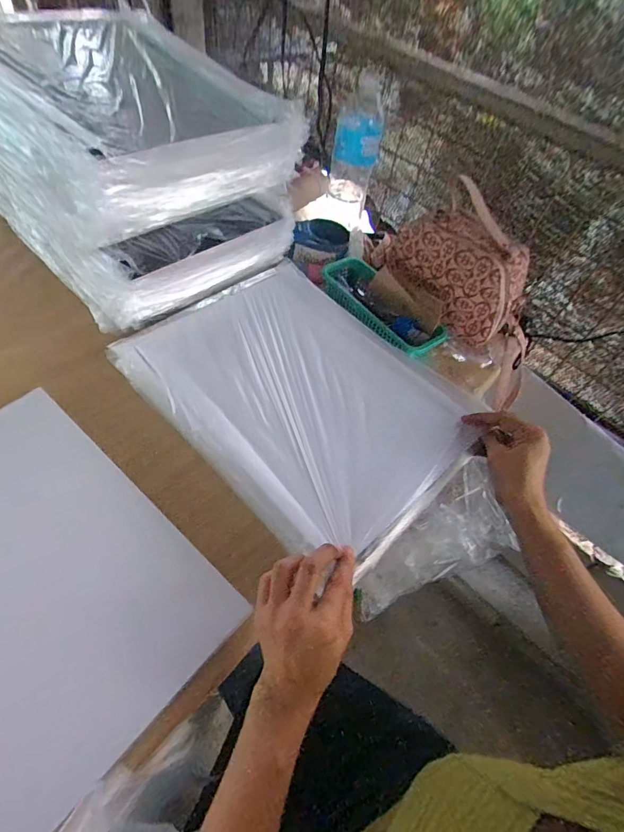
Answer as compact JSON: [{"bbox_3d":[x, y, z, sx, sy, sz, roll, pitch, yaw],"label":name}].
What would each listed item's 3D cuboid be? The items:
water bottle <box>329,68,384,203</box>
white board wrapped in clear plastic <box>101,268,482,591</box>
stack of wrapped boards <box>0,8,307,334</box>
[{"bbox_3d":[0.082,-0.488,0.729,0.082,0.176,0.068,9,54,-3],"label":"water bottle"},{"bbox_3d":[-0.014,-0.041,0.506,0.288,0.024,0.398,-39,66,-25],"label":"white board wrapped in clear plastic"},{"bbox_3d":[-0.268,-0.374,0.585,0.310,0.208,0.427,-35,65,-28],"label":"stack of wrapped boards"}]

